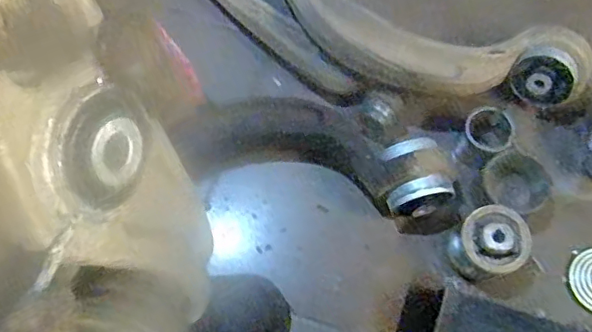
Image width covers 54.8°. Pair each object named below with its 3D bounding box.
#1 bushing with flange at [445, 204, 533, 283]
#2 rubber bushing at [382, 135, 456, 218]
[{"bbox_3d":[0.211,0.085,0.623,0.075,0.063,0.072,-27,71,-7],"label":"bushing with flange"},{"bbox_3d":[0.130,0.016,0.643,0.081,0.074,0.076,-23,71,-6],"label":"rubber bushing"}]

